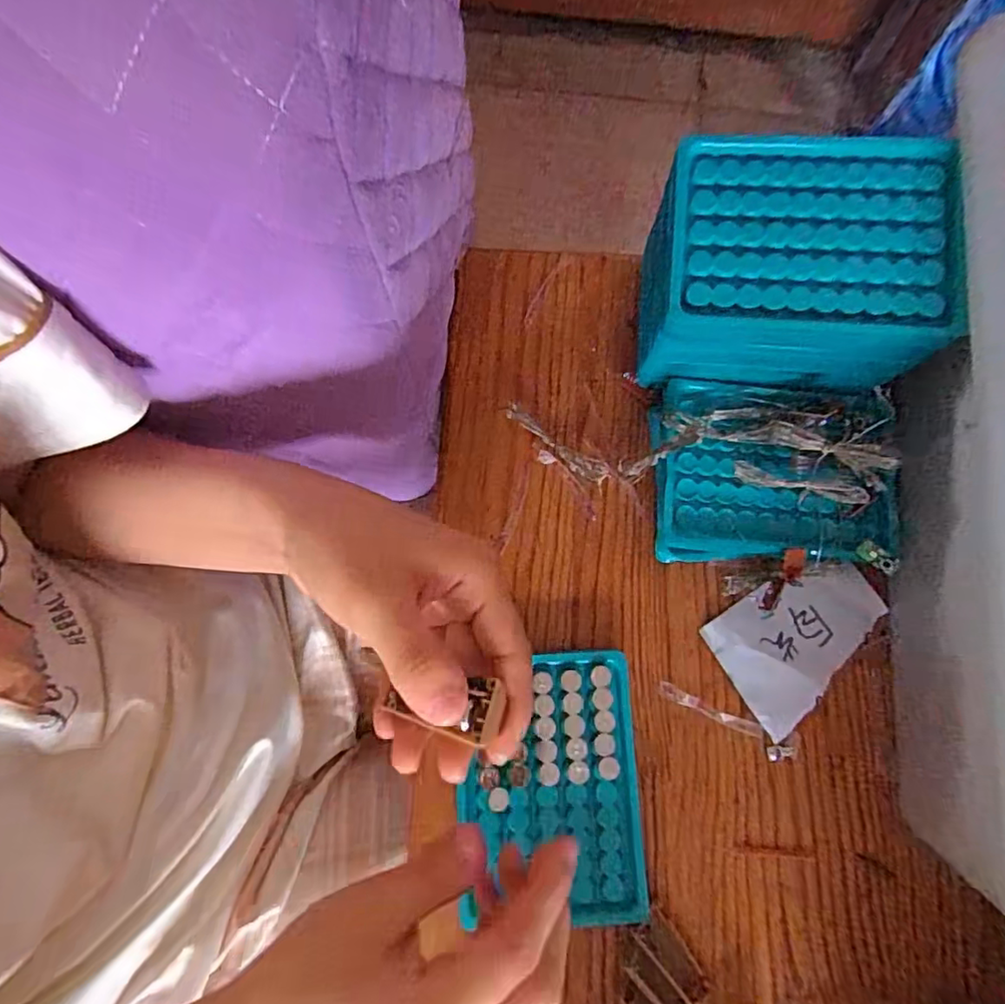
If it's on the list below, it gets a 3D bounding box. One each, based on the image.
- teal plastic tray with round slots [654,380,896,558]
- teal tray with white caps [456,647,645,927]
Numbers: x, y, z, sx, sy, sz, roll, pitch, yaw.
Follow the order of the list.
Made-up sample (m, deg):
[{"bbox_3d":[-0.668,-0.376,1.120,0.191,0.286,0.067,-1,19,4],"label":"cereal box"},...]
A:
[{"bbox_3d":[0.145,-0.019,0.318,0.118,0.025,0.099,-2,86,14],"label":"teal plastic tray with round slots"},{"bbox_3d":[0.025,0.150,0.304,0.094,0.015,0.130,-4,81,0],"label":"teal tray with white caps"}]

